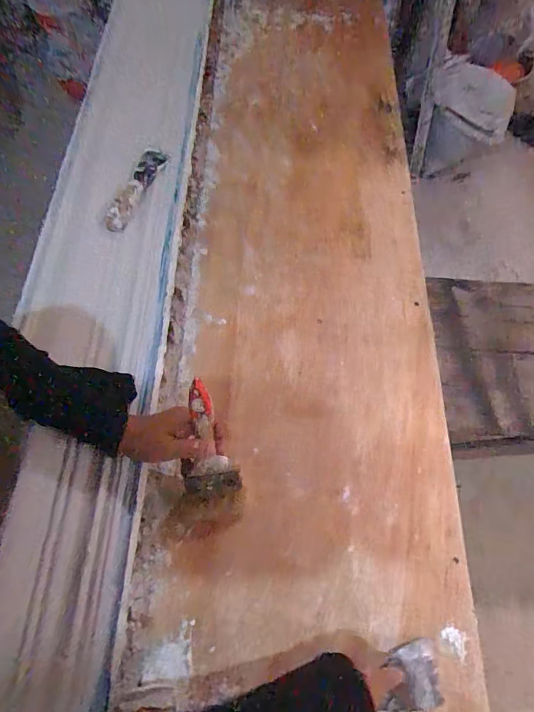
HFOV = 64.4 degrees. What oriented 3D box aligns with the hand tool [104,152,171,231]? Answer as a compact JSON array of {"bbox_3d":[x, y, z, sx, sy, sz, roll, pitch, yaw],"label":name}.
[{"bbox_3d":[-0.195,-0.257,0.638,0.034,0.024,0.169,16,66,5],"label":"hand tool"}]

